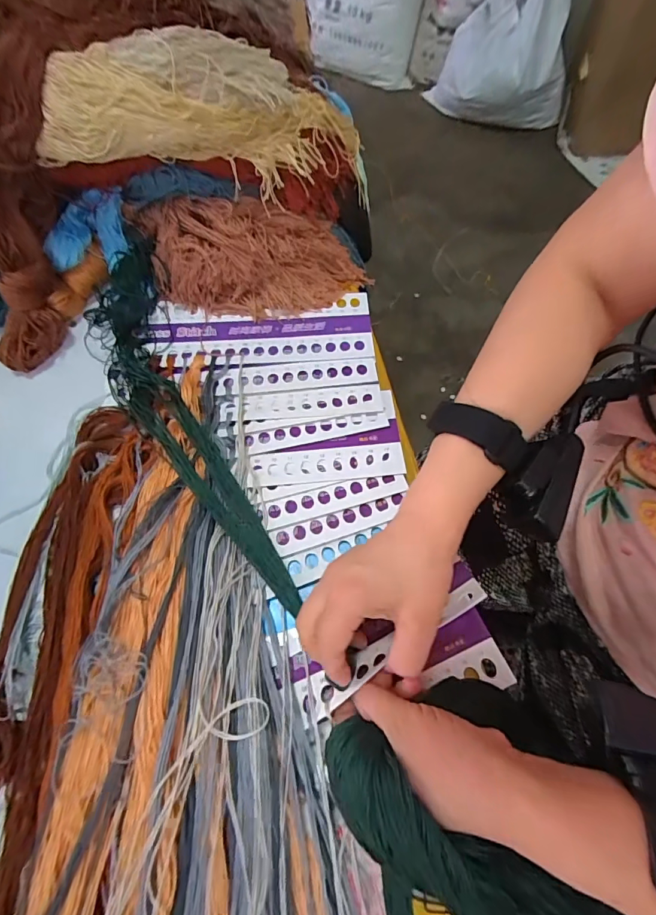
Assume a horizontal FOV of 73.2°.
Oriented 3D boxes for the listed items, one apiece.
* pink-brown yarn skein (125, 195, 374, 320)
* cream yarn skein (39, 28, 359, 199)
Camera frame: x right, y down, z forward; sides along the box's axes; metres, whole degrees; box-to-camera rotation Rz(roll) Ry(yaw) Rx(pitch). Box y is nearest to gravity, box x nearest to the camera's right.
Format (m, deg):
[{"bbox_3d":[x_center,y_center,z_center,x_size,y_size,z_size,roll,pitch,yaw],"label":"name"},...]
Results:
[{"bbox_3d":[-0.073,-0.190,0.417,0.216,0.067,0.081,-3,66,-1],"label":"pink-brown yarn skein"},{"bbox_3d":[-0.092,-0.280,0.363,0.272,0.089,0.058,-13,65,-10],"label":"cream yarn skein"}]

